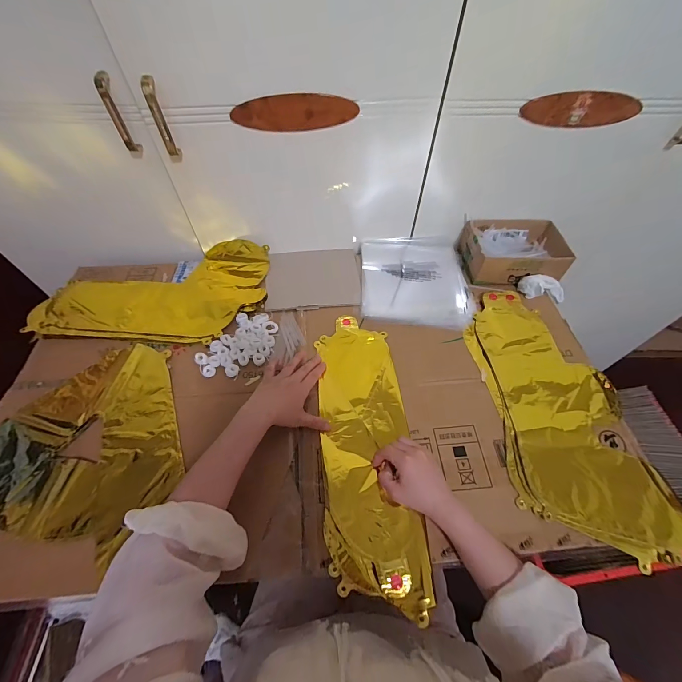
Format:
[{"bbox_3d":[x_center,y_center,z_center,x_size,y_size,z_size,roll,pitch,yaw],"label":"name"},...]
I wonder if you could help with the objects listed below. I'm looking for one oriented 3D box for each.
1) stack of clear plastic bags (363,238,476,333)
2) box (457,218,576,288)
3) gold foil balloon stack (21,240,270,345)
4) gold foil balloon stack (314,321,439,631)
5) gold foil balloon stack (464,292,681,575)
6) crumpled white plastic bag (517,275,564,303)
[{"bbox_3d":[0.149,-0.134,0.666,0.210,0.016,0.240,1,56,1],"label":"stack of clear plastic bags"},{"bbox_3d":[0.363,-0.195,0.687,0.197,0.066,0.156,2,56,2],"label":"box"},{"bbox_3d":[-0.360,-0.102,0.629,0.421,0.039,0.235,2,56,1],"label":"gold foil balloon stack"},{"bbox_3d":[0.037,0.144,0.494,0.130,0.013,0.423,-3,58,-4],"label":"gold foil balloon stack"},{"bbox_3d":[0.347,0.097,0.520,0.215,0.018,0.428,-4,59,-4],"label":"gold foil balloon stack"},{"bbox_3d":[0.415,-0.104,0.646,0.107,0.043,0.043,6,54,-14],"label":"crumpled white plastic bag"}]

